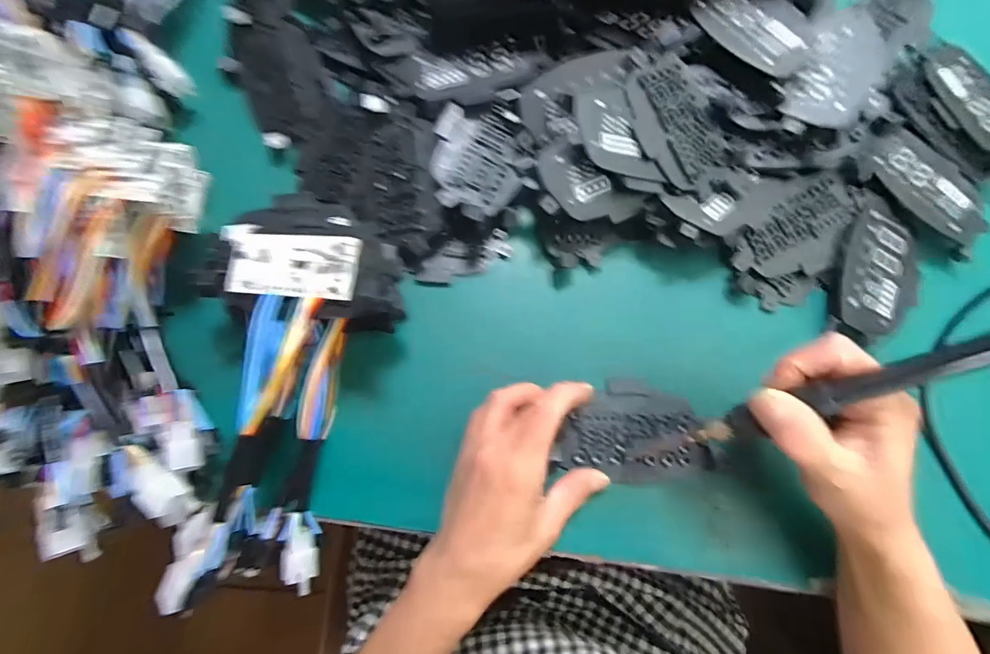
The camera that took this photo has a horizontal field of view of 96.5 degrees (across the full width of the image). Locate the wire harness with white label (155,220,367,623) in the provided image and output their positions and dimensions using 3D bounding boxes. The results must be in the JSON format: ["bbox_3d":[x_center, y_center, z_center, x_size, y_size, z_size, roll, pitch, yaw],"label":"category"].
[{"bbox_3d":[-0.135,0.051,0.280,0.088,0.071,0.220,6,79,2],"label":"wire harness with white label"}]

